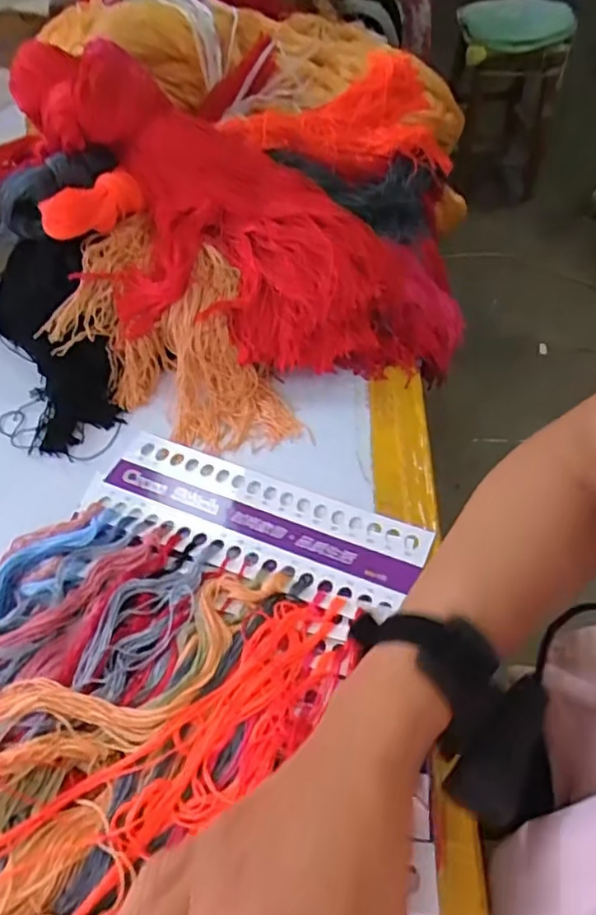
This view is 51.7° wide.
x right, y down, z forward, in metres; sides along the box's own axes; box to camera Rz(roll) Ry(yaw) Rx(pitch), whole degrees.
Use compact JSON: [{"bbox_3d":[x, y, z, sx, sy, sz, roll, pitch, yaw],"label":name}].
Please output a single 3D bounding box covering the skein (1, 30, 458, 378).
[{"bbox_3d":[-0.072,-0.195,0.526,0.454,0.101,0.190,36,58,2],"label":"skein"}]

